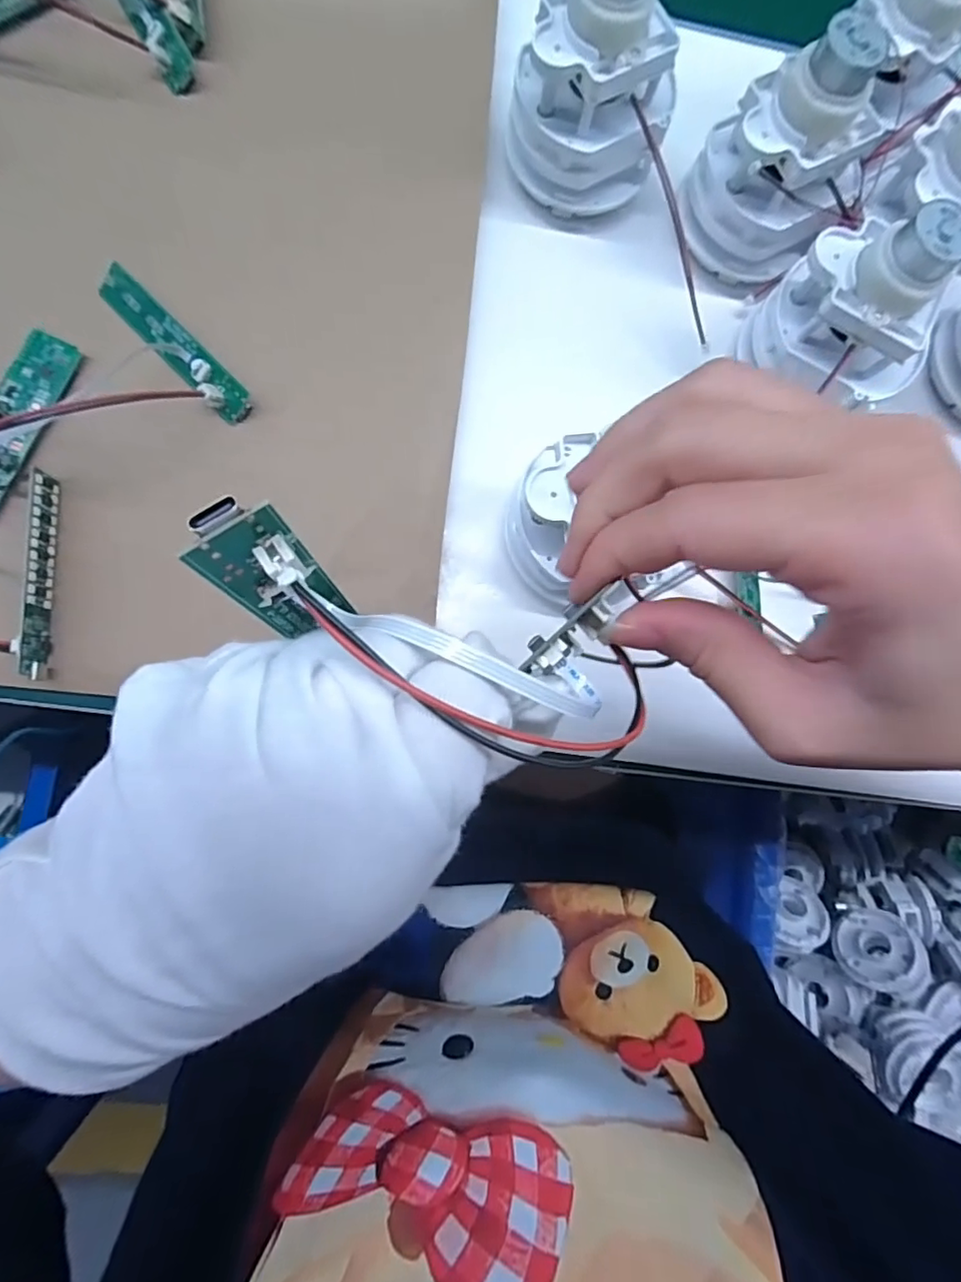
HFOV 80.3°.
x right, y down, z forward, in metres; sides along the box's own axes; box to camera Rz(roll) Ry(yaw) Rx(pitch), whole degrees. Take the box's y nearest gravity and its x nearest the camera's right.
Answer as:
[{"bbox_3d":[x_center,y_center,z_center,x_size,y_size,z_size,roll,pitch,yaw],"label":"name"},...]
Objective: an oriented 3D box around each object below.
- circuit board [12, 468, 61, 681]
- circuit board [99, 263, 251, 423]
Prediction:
[{"bbox_3d":[-0.177,-0.027,0.227,0.004,0.018,0.083,-1,85,-6],"label":"circuit board"},{"bbox_3d":[-0.133,-0.129,0.247,0.015,0.010,0.085,-44,90,-8],"label":"circuit board"}]

